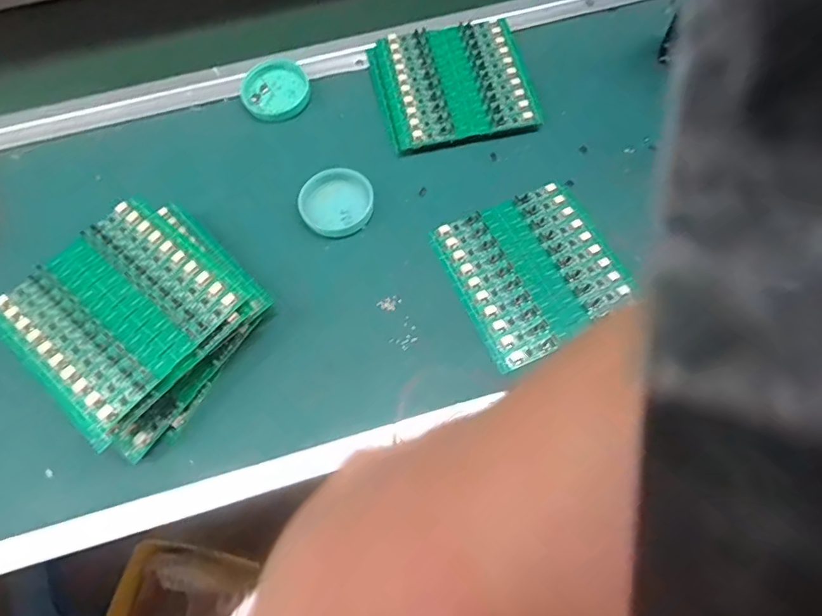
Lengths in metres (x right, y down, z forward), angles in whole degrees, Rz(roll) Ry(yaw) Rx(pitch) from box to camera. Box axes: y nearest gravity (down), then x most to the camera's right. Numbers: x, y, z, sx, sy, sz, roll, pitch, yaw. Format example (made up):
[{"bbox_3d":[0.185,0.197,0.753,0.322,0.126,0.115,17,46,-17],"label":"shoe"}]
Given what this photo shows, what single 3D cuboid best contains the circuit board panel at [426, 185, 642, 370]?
[{"bbox_3d":[0.102,-0.034,0.412,0.131,0.006,0.134,-24,68,-8],"label":"circuit board panel"}]

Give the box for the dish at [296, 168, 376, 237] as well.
[{"bbox_3d":[-0.066,-0.093,0.443,0.065,0.020,0.058,-1,66,2],"label":"dish"}]

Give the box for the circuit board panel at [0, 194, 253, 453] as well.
[{"bbox_3d":[-0.210,-0.002,0.355,0.136,0.011,0.137,37,72,17],"label":"circuit board panel"}]

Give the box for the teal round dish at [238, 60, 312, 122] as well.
[{"bbox_3d":[-0.135,-0.218,0.496,0.067,0.012,0.069,-1,66,2],"label":"teal round dish"}]

